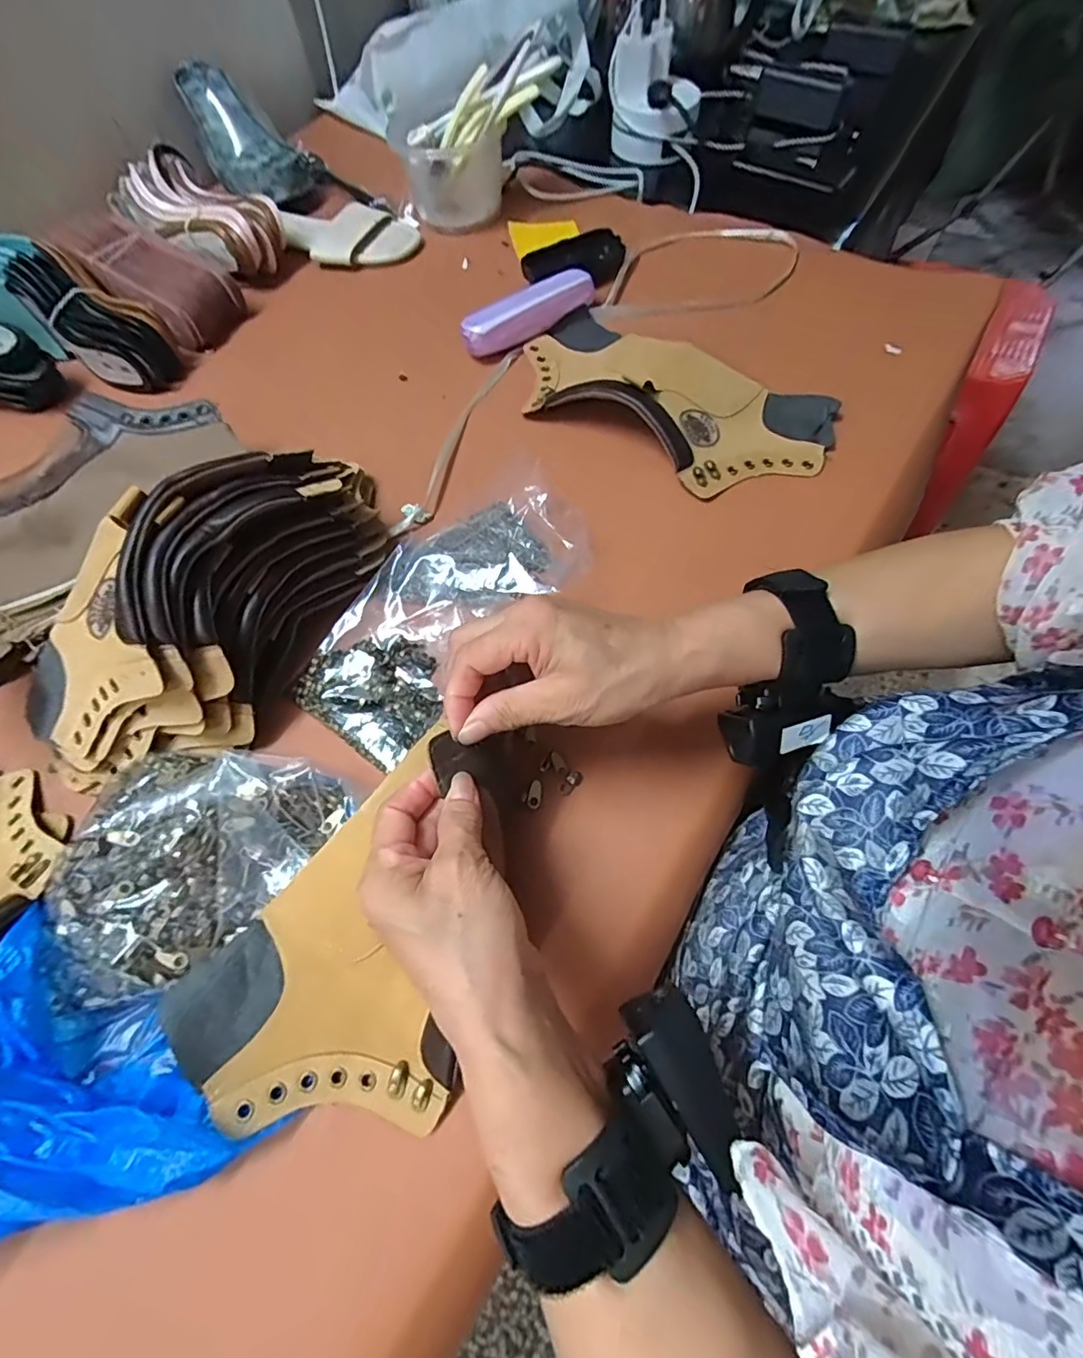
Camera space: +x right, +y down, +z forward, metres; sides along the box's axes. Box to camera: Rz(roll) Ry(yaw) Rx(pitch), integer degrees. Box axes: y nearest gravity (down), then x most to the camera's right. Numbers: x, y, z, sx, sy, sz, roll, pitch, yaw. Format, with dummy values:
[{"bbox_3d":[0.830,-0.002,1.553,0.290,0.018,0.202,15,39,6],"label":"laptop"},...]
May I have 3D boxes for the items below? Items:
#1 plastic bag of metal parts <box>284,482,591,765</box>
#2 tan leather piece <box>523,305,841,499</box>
[{"bbox_3d":[-0.075,-0.058,0.409,0.120,0.026,0.243,37,73,20],"label":"plastic bag of metal parts"},{"bbox_3d":[0.109,-0.261,0.470,0.294,0.039,0.148,34,72,19],"label":"tan leather piece"}]

